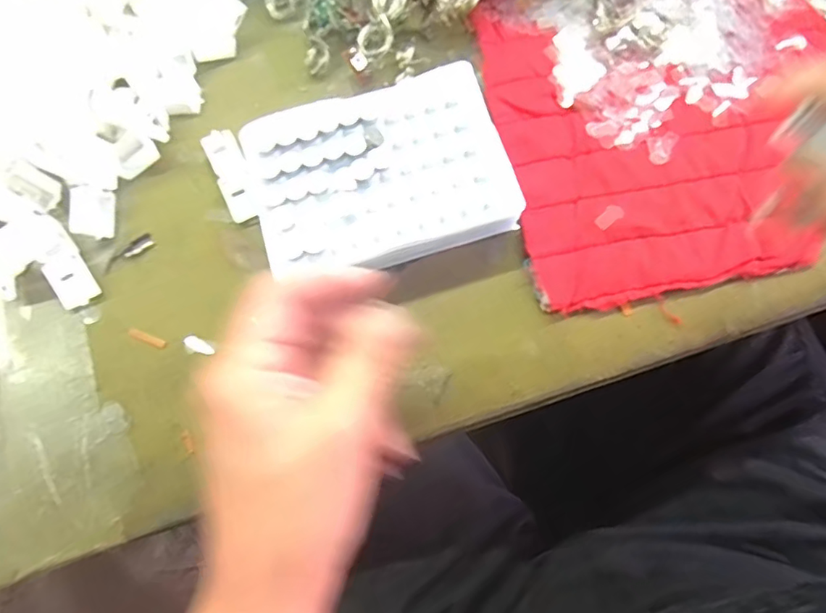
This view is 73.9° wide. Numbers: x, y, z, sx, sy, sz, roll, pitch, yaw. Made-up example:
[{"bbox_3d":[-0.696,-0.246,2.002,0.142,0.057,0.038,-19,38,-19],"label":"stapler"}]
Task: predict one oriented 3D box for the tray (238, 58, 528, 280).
[{"bbox_3d":[-0.018,-0.070,0.297,0.128,0.030,0.097,-17,72,-2],"label":"tray"}]

